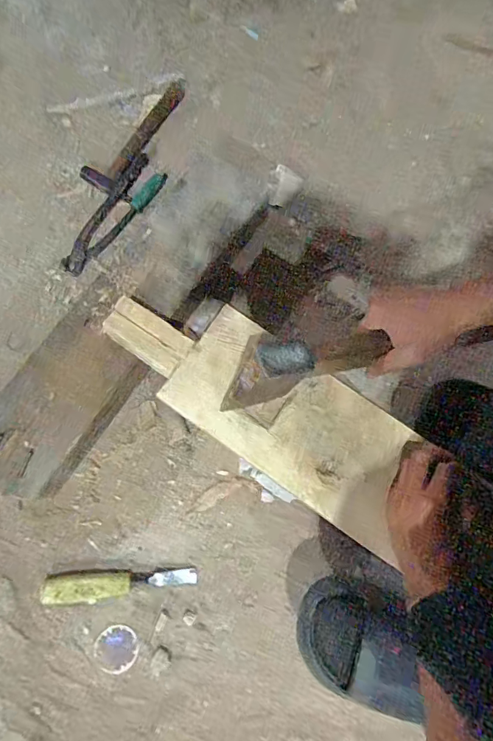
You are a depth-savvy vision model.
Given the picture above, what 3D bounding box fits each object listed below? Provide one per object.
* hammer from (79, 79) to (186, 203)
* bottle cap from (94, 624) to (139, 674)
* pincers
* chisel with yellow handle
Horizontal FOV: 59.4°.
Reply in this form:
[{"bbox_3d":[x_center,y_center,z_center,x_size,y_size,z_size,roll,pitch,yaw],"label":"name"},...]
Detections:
[{"bbox_3d":[-0.180,-0.384,0.697,0.085,0.019,0.228,22,78,4],"label":"hammer"},{"bbox_3d":[-0.164,0.350,0.542,0.052,0.004,0.052,0,77,-1],"label":"bottle cap"},{"bbox_3d":[-0.206,-0.238,0.664,0.065,0.018,0.220,35,79,6],"label":"pincers"},{"bbox_3d":[-0.159,0.274,0.545,0.186,0.034,0.034,0,77,-1],"label":"chisel with yellow handle"}]

